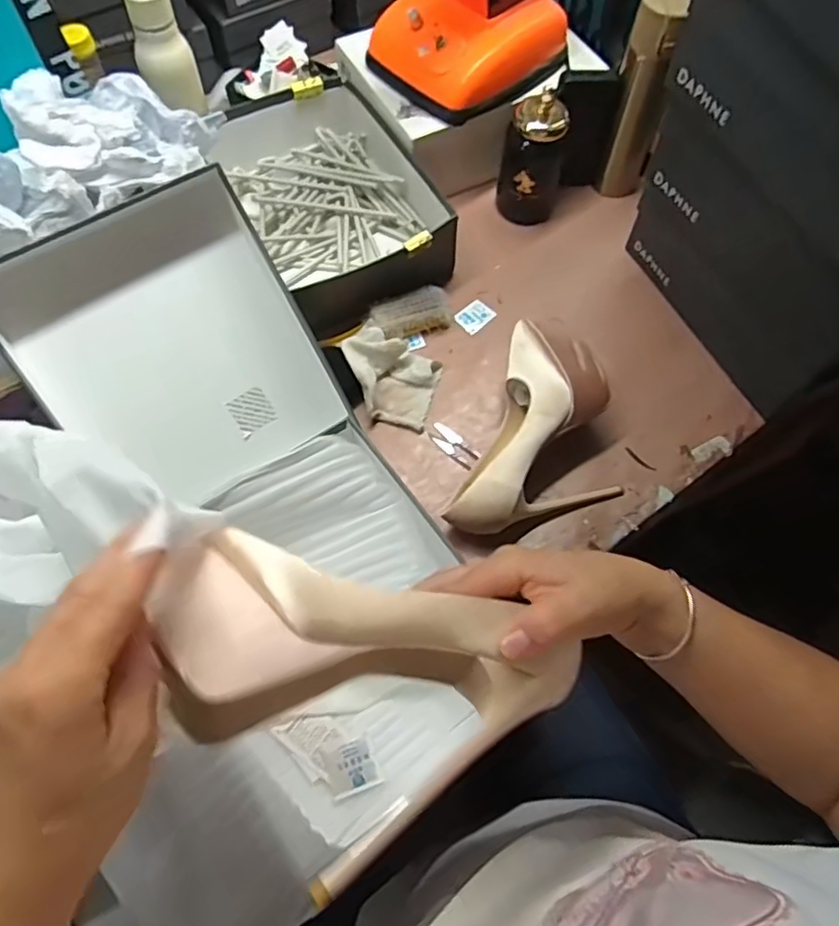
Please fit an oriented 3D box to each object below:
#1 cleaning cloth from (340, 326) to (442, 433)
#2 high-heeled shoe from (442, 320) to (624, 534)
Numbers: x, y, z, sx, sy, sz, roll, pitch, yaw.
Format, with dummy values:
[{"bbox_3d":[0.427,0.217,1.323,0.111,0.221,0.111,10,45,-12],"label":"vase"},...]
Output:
[{"bbox_3d":[-0.038,-0.100,0.725,0.111,0.046,0.103,12,65,5],"label":"cleaning cloth"},{"bbox_3d":[0.143,-0.021,0.663,0.155,0.079,0.234,19,66,8],"label":"high-heeled shoe"}]

